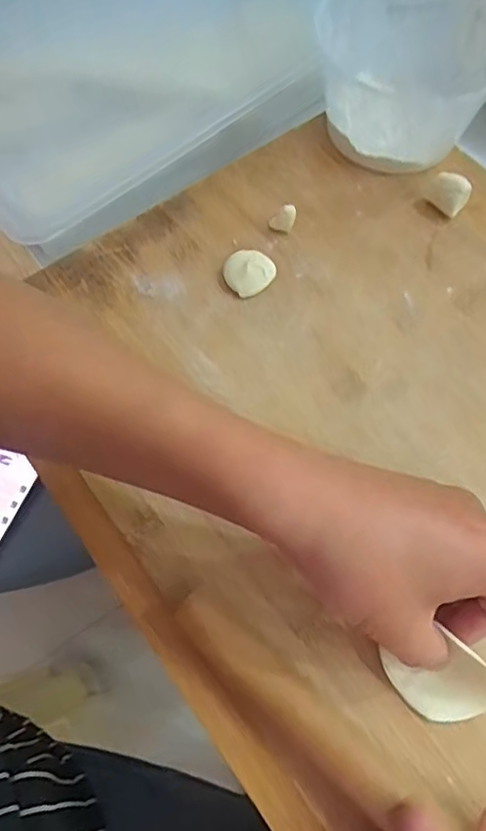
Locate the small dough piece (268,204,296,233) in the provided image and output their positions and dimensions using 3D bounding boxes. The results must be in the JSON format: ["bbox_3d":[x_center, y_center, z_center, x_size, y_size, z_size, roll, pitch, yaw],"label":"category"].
[{"bbox_3d":[0.028,-0.140,0.430,0.018,0.019,0.009,9,65,4],"label":"small dough piece"}]

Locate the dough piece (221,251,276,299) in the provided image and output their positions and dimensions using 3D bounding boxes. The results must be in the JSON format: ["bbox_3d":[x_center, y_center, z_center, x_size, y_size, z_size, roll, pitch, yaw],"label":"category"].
[{"bbox_3d":[0.004,-0.098,0.415,0.034,0.011,0.030,-32,69,-14],"label":"dough piece"}]

